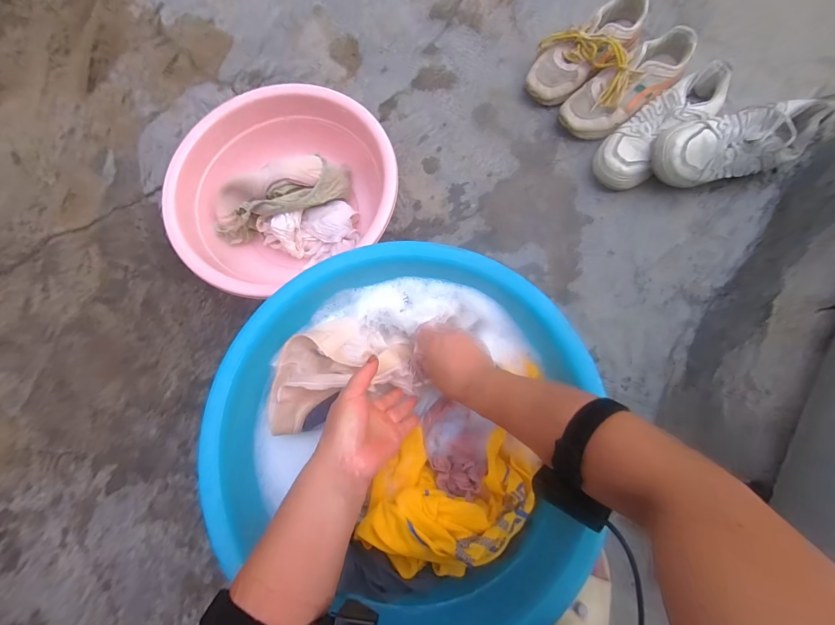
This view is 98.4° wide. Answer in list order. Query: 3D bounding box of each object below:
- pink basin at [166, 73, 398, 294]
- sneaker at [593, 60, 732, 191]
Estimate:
[{"bbox_3d":[-0.219,-0.197,0.611,0.346,0.129,0.294,-23,78,-3],"label":"pink basin"},{"bbox_3d":[0.409,-0.311,0.618,0.237,0.095,0.094,-40,80,-7],"label":"sneaker"}]

